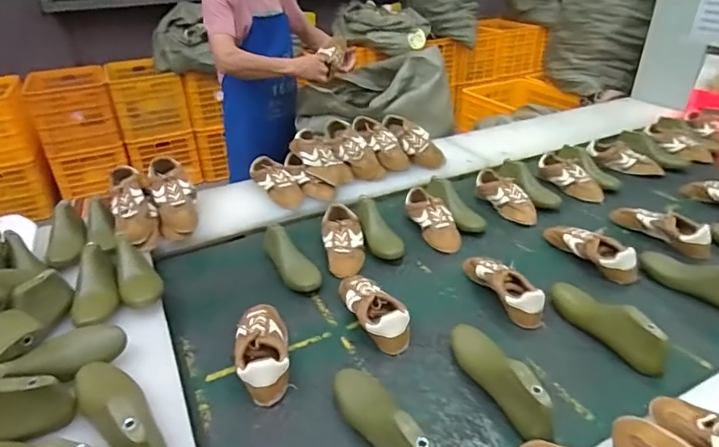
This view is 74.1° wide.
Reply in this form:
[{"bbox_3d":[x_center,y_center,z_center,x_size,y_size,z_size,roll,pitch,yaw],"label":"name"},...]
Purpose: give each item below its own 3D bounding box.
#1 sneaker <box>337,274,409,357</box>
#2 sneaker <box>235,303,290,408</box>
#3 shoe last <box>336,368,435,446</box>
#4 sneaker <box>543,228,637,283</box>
[{"bbox_3d":[0.024,0.161,0.933,0.085,0.063,0.216,-16,34,-20],"label":"sneaker"},{"bbox_3d":[-0.171,0.213,0.839,0.084,0.073,0.199,-7,32,-8],"label":"sneaker"},{"bbox_3d":[0.034,0.292,0.691,0.071,0.097,0.223,-18,35,-23],"label":"shoe last"},{"bbox_3d":[0.517,0.054,1.082,0.072,0.067,0.228,-19,36,-25],"label":"sneaker"}]

